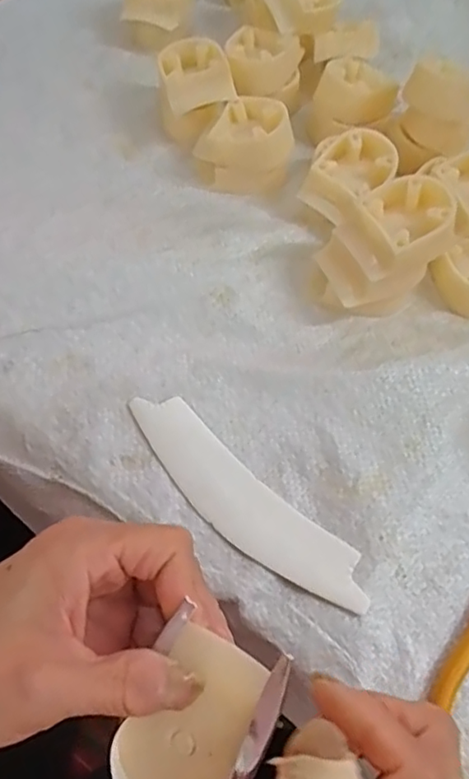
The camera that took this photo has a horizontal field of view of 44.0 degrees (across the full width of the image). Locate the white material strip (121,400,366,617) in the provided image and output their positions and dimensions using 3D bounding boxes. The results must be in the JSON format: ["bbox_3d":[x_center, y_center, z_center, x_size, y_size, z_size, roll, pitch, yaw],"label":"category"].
[{"bbox_3d":[0.003,0.057,0.300,0.151,0.004,0.036,40,72,19],"label":"white material strip"}]

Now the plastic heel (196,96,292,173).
[{"bbox_3d":[0.005,-0.165,0.389,0.053,0.041,0.049,1,62,-3],"label":"plastic heel"}]

